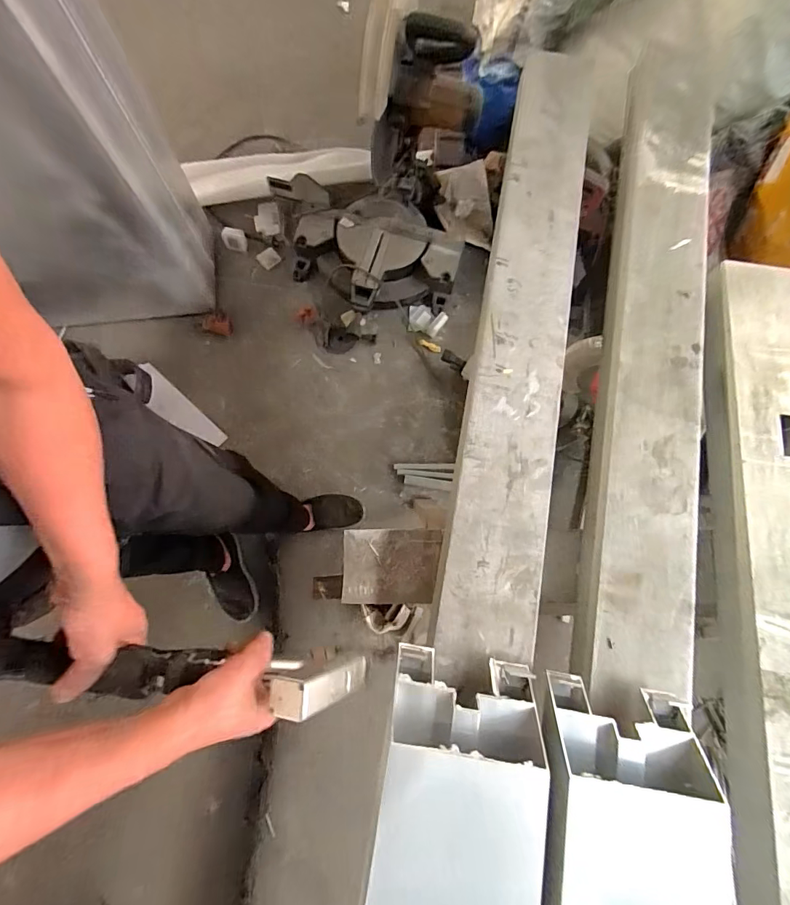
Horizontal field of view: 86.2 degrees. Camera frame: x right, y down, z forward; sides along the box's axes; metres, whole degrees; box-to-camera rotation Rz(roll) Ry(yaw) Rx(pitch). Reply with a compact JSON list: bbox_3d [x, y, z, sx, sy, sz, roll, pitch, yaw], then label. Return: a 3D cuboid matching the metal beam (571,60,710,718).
[{"bbox_3d":[0.389,-0.181,0.631,0.149,0.041,1.051,12,77,3],"label":"metal beam"}]

